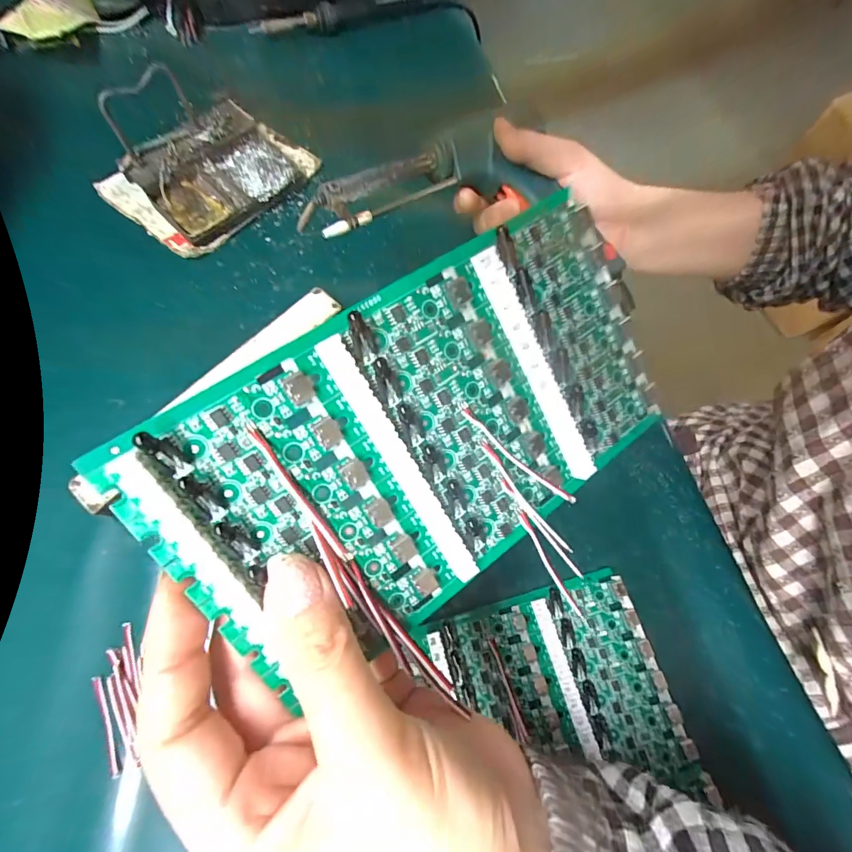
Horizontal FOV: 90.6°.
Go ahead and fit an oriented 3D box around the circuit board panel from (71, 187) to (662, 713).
[{"bbox_3d":[0.009,0.002,0.149,0.185,0.006,0.103,-34,106,-16],"label":"circuit board panel"}]

